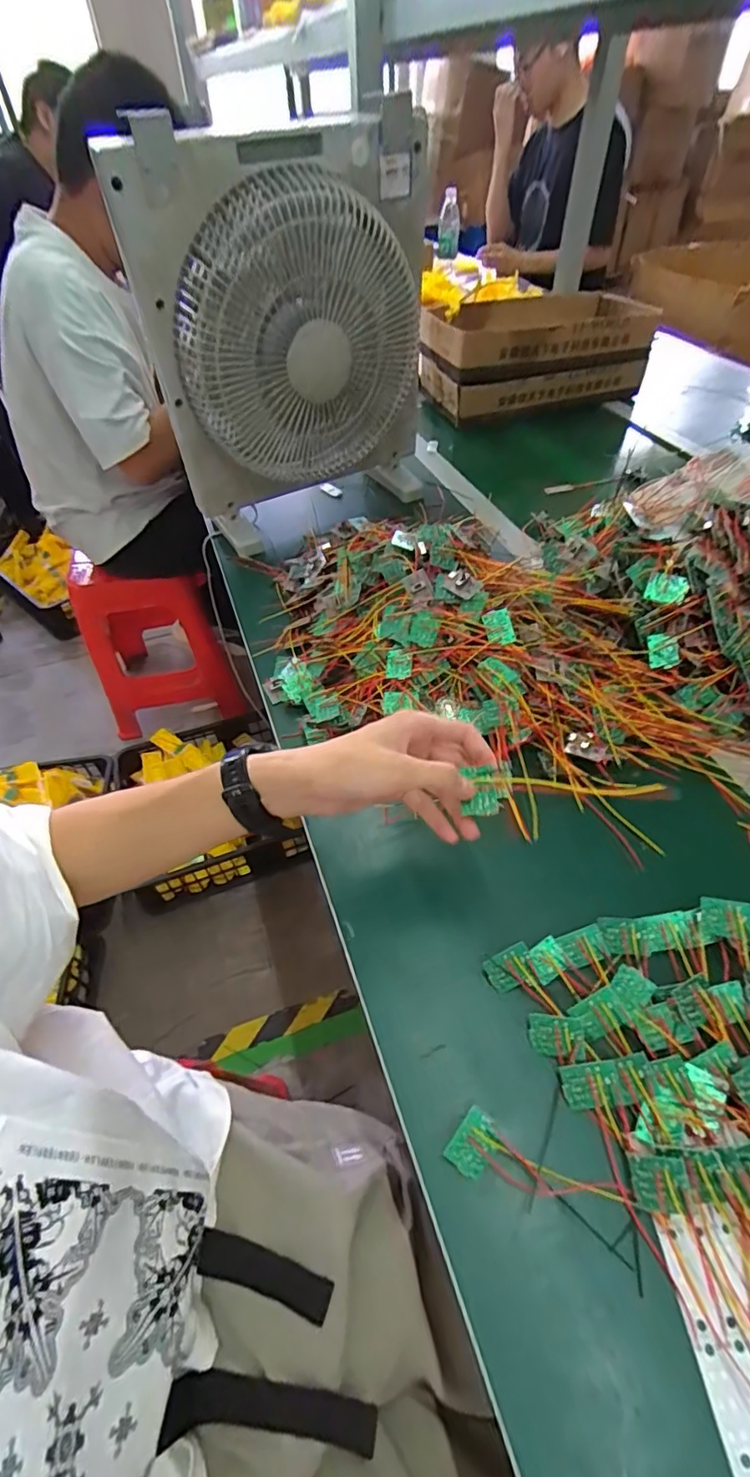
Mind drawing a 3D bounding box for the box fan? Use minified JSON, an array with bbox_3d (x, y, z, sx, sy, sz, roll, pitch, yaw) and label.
[{"bbox_3d":[-0.092,-0.515,0.706,0.361,0.361,0.113,-27,54,-20],"label":"box fan"}]

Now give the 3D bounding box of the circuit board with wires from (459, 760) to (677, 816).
[{"bbox_3d":[0.127,0.034,0.366,0.130,0.014,0.034,-2,48,19],"label":"circuit board with wires"}]

